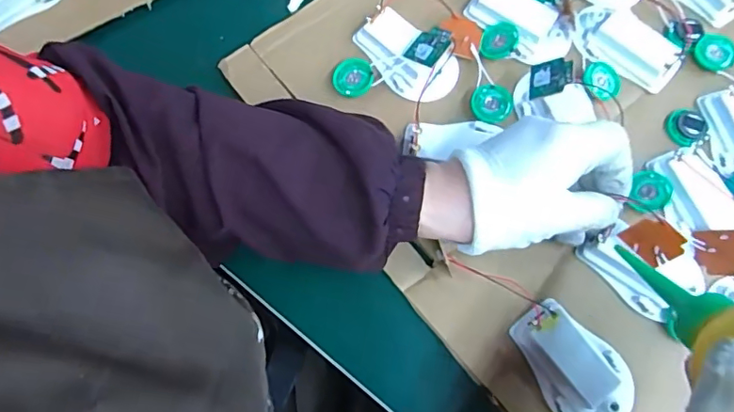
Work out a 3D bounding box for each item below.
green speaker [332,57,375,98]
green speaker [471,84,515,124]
[{"bbox_3d":[-0.010,-0.092,0.382,0.028,0.011,0.029,0,75,0],"label":"green speaker"},{"bbox_3d":[0.088,-0.072,0.377,0.029,0.009,0.029,0,77,-1],"label":"green speaker"}]

